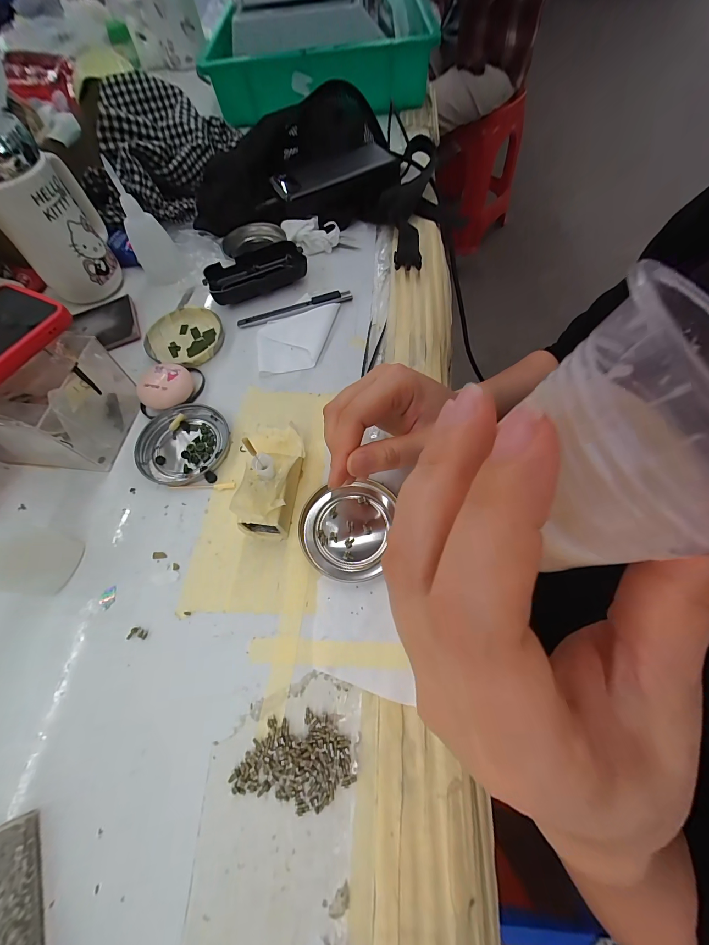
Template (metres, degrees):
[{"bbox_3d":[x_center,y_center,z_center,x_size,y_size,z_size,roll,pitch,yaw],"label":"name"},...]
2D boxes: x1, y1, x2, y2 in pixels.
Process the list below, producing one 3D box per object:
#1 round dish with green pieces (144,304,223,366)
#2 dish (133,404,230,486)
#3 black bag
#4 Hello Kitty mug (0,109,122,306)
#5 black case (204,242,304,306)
[{"bbox_3d":[-0.176,-0.143,0.349,0.080,0.009,0.074,-1,65,2],"label":"round dish with green pieces"},{"bbox_3d":[-0.152,-0.026,0.295,0.075,0.009,0.075,-1,65,2],"label":"dish"},{"bbox_3d":[-0.045,-0.409,0.432,0.306,0.075,0.220,1,65,3],"label":"black bag"},{"bbox_3d":[-0.311,-0.260,0.339,0.088,0.132,0.079,-35,68,-13],"label":"Hello Kitty mug"},{"bbox_3d":[-0.111,-0.225,0.376,0.107,0.026,0.055,-22,66,-8],"label":"black case"}]

